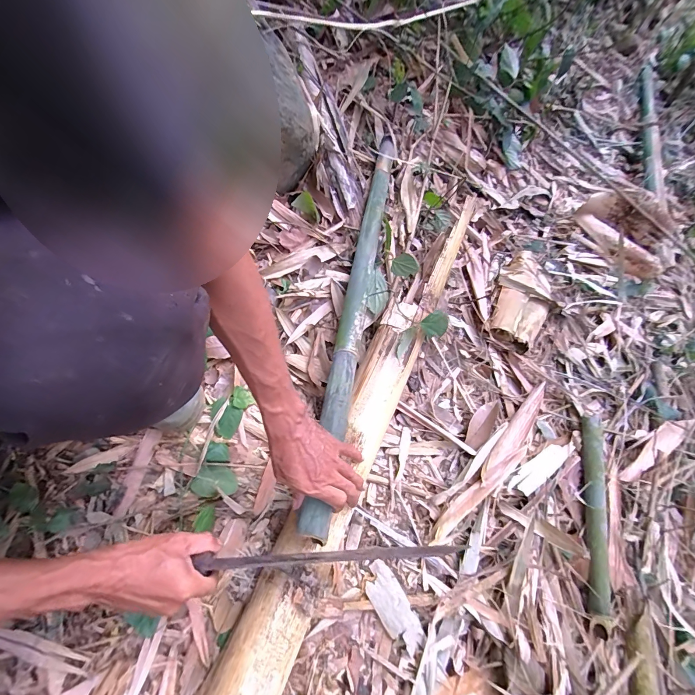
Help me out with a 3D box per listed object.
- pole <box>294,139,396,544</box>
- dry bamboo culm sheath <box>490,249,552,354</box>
[{"bbox_3d":[0.020,-0.102,0.624,0.049,0.045,0.796,9,60,3],"label":"pole"},{"bbox_3d":[0.439,-0.135,0.858,0.139,0.085,0.340,28,64,13],"label":"dry bamboo culm sheath"}]

